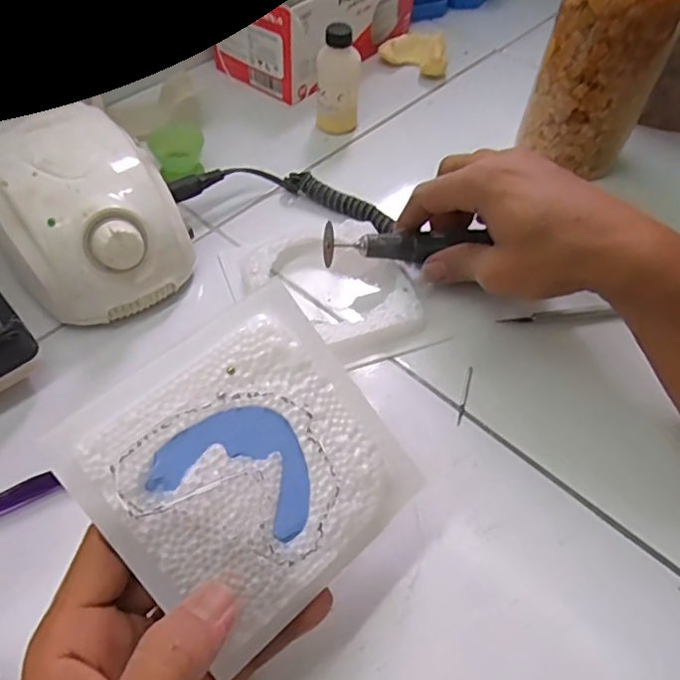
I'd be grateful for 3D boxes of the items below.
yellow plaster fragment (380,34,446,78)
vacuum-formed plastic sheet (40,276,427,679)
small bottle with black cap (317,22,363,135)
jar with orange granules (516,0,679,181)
[{"bbox_3d":[0.073,-0.289,0.584,0.063,0.023,0.045,4,53,-1],"label":"yellow plaster fragment"},{"bbox_3d":[-0.036,0.053,0.251,0.122,0.014,0.117,-37,94,-24],"label":"vacuum-formed plastic sheet"},{"bbox_3d":[-0.002,-0.218,0.489,0.032,0.079,0.028,-36,62,-26],"label":"small bottle with black cap"},{"bbox_3d":[0.213,-0.245,0.440,0.092,0.201,0.111,28,57,17],"label":"jar with orange granules"}]

